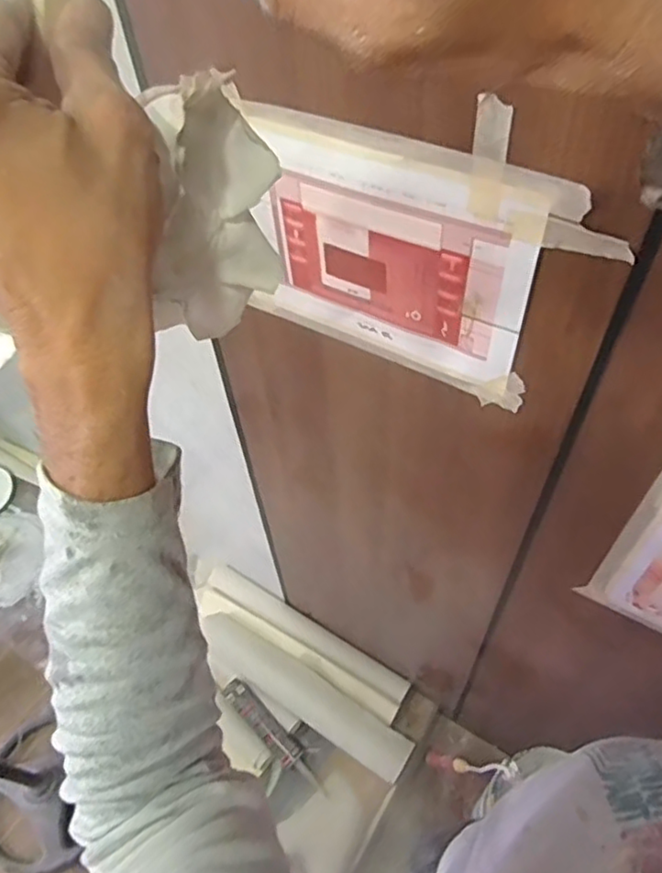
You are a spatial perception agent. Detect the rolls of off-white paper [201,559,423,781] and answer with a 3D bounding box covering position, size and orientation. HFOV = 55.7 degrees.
[{"bbox_3d":[-0.071,0.517,1.437,0.595,0.067,0.184,26,59,22],"label":"rolls of off-white paper"}]

